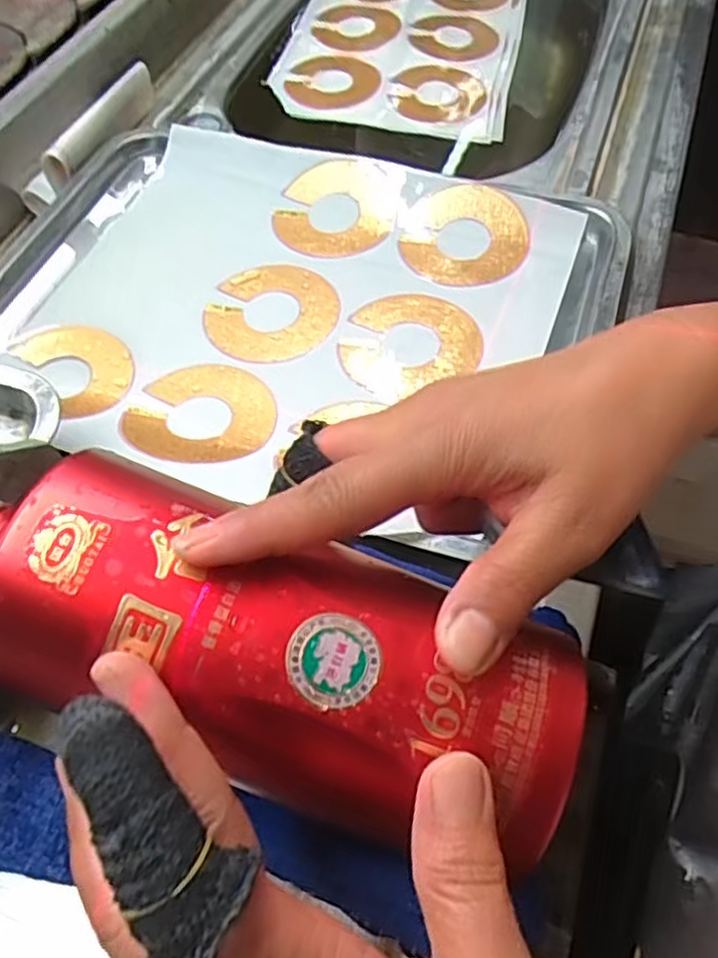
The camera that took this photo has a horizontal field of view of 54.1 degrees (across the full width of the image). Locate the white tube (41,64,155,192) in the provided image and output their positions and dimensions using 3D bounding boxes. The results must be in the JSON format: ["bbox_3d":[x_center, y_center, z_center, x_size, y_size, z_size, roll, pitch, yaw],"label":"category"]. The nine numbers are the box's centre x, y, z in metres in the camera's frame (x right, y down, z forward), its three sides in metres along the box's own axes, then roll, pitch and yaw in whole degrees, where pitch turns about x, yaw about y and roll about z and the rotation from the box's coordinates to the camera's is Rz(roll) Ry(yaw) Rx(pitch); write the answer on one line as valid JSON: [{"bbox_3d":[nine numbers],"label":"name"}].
[{"bbox_3d":[-0.191,-0.272,0.533,0.024,0.023,0.134,19,60,14],"label":"white tube"}]

